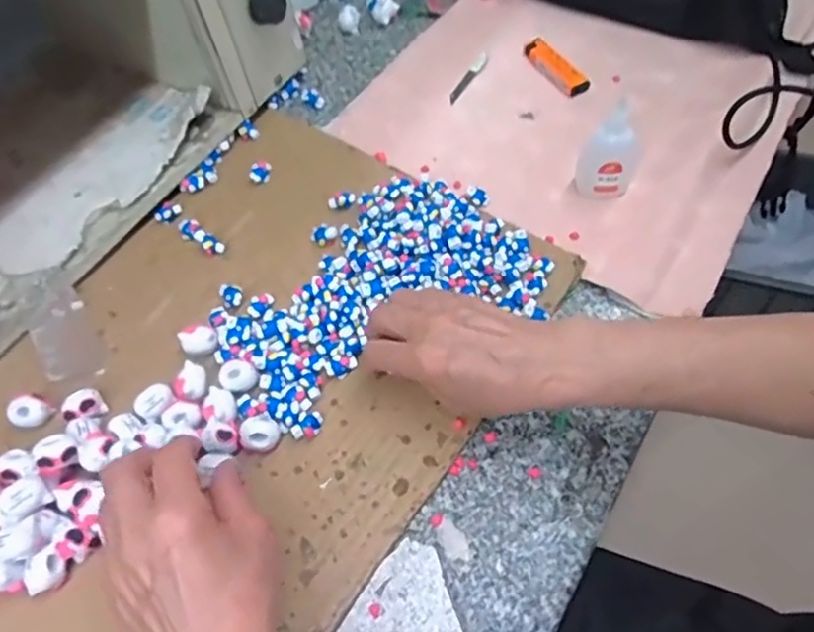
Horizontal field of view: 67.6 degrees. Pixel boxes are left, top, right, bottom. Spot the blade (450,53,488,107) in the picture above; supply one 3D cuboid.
[{"bbox_3d":[0.062,-0.238,0.602,0.011,0.004,0.079,23,62,18],"label":"blade"}]

